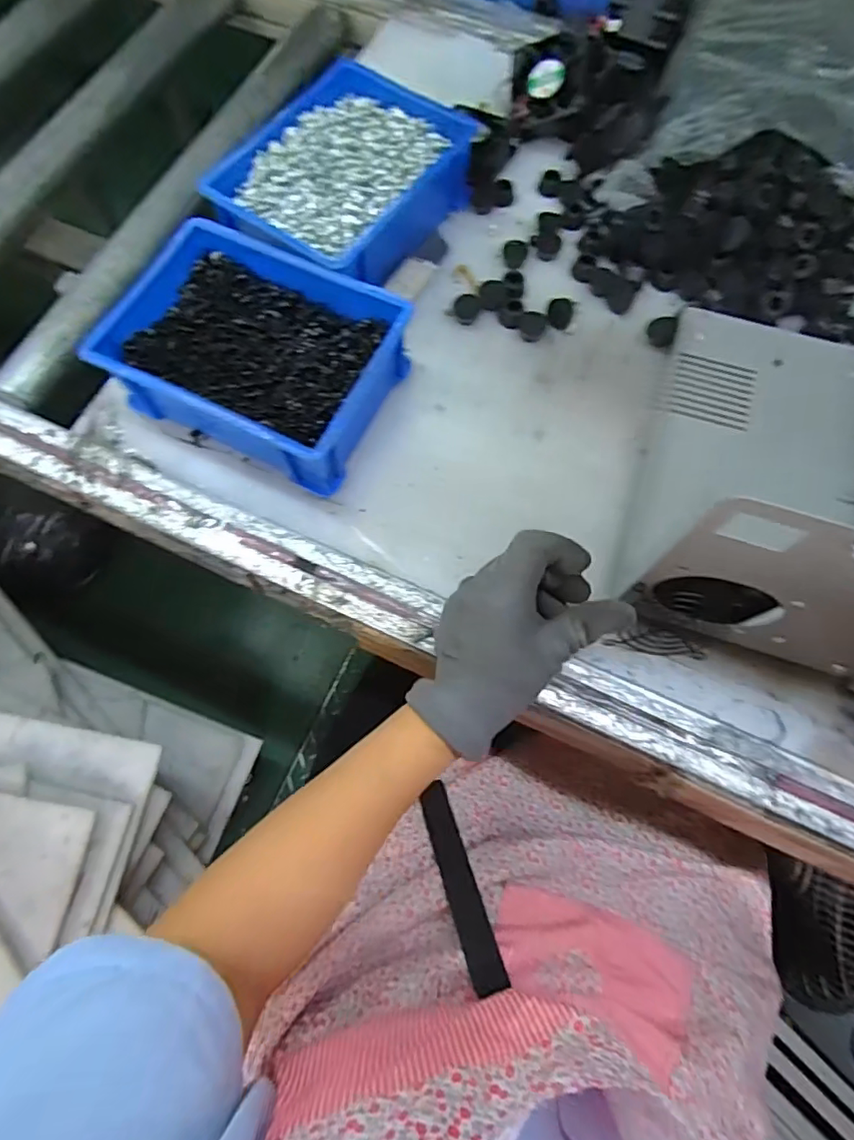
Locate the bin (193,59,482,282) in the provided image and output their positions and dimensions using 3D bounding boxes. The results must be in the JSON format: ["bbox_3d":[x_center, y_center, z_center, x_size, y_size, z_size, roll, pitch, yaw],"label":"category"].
[{"bbox_3d":[-0.068,-0.327,0.483,0.155,0.058,0.206,31,74,10],"label":"bin"}]

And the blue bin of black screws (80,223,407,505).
[{"bbox_3d":[-0.126,-0.162,0.428,0.200,0.063,0.147,25,73,8],"label":"blue bin of black screws"}]

